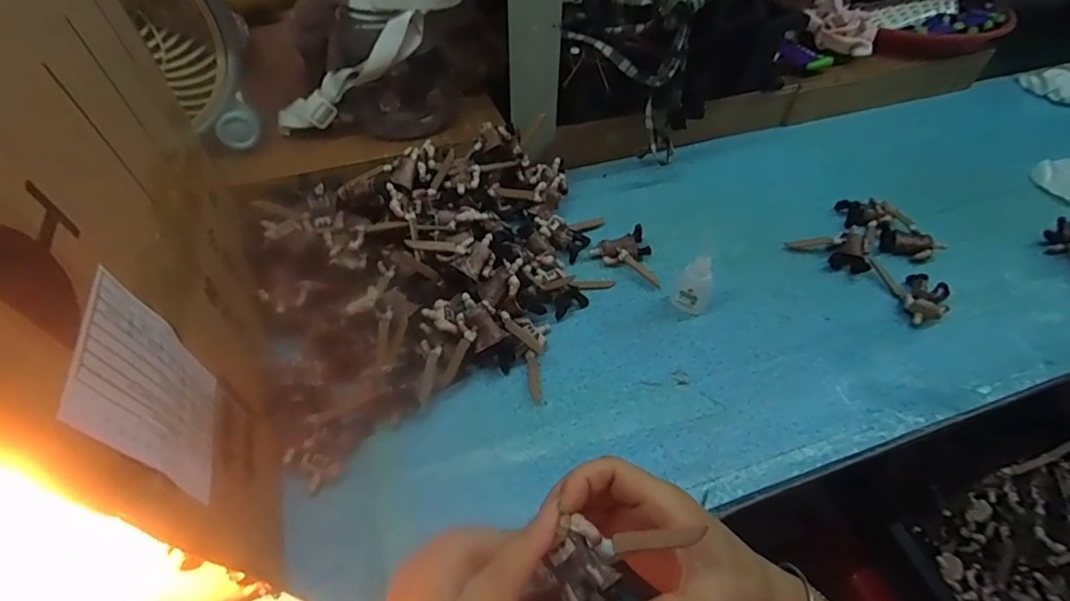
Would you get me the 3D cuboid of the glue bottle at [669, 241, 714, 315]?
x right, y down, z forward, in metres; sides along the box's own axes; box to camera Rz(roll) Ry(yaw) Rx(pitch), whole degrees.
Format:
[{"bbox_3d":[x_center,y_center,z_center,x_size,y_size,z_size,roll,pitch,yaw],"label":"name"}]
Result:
[{"bbox_3d":[0.150,-0.018,0.482,0.034,0.069,0.024,25,53,18],"label":"glue bottle"}]

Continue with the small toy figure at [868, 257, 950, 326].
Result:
[{"bbox_3d":[0.376,-0.015,0.518,0.046,0.020,0.084,-6,53,-8],"label":"small toy figure"}]

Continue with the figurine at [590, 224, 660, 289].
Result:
[{"bbox_3d":[0.103,-0.052,0.538,0.073,0.017,0.053,25,53,18],"label":"figurine"}]

